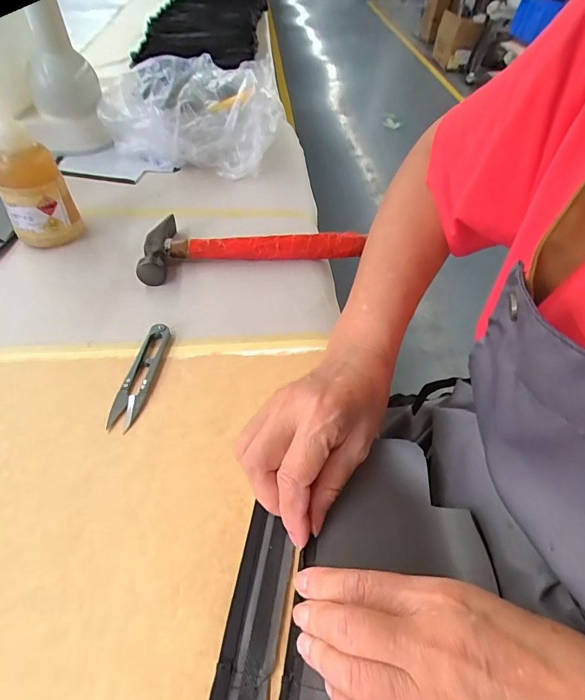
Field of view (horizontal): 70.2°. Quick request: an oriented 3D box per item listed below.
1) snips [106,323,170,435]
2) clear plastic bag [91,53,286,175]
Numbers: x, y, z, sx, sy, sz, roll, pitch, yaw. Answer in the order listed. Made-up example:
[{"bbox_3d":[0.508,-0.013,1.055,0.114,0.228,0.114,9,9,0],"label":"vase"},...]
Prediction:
[{"bbox_3d":[-0.125,0.019,0.343,0.022,0.011,0.100,9,49,3],"label":"snips"},{"bbox_3d":[-0.137,-0.328,0.585,0.231,0.116,0.154,0,49,-4],"label":"clear plastic bag"}]

